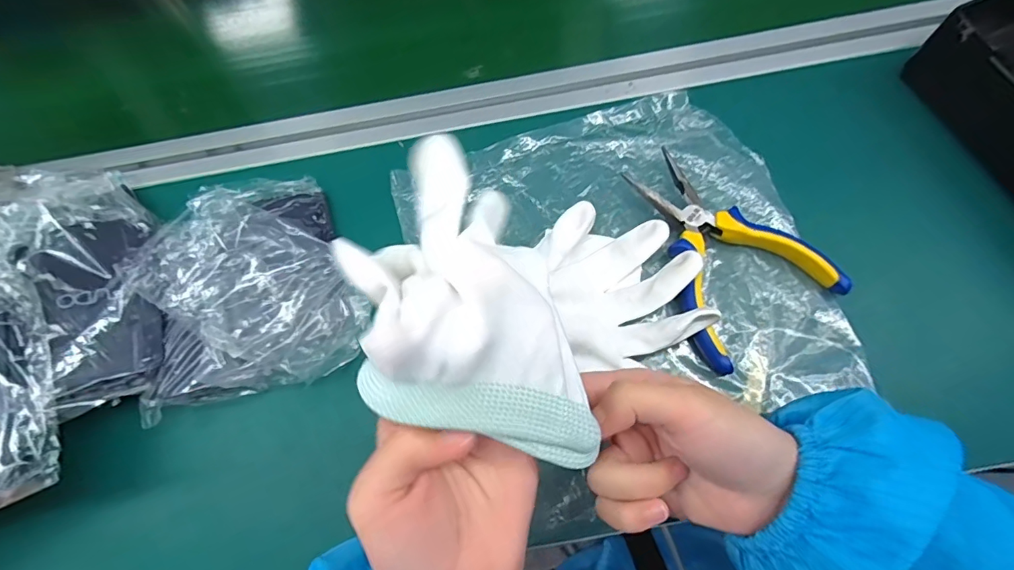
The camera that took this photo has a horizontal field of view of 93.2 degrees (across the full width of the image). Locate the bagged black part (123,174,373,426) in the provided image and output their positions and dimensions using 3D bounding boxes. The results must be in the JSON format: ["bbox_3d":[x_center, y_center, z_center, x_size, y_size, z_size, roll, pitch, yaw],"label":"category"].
[{"bbox_3d":[-0.173,-0.005,0.324,0.140,0.028,0.152,-18,71,-3],"label":"bagged black part"}]

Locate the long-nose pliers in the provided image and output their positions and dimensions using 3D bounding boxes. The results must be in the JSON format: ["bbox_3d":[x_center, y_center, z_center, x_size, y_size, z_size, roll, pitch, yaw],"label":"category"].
[{"bbox_3d":[0.136,-0.028,0.322,0.100,0.019,0.144,-31,72,-9],"label":"long-nose pliers"}]

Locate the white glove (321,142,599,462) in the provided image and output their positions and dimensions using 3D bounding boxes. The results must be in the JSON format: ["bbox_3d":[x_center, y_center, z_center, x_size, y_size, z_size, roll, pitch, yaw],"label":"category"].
[{"bbox_3d":[-0.021,0.007,0.184,0.072,0.056,0.135,-20,71,-5],"label":"white glove"}]

